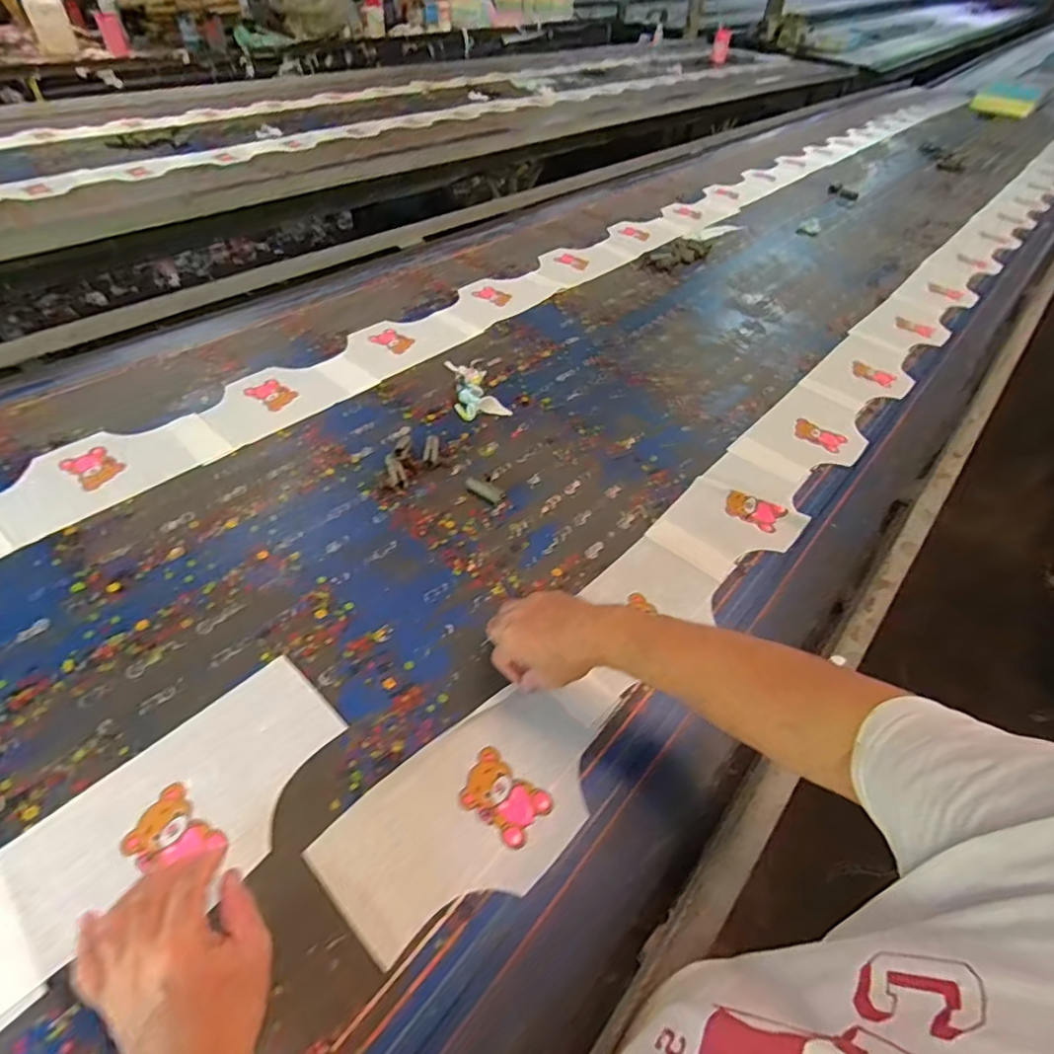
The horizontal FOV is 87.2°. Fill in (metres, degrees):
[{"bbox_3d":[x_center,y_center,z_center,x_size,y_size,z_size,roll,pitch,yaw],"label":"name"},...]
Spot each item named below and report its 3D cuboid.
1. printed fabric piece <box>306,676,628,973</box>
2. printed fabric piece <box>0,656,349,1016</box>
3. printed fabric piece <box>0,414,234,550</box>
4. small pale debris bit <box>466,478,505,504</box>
[{"bbox_3d":[-0.032,0.265,0.553,0.323,0.010,0.156,-28,57,-29],"label":"printed fabric piece"},{"bbox_3d":[-0.326,0.269,0.508,0.162,0.011,0.321,36,52,24],"label":"printed fabric piece"},{"bbox_3d":[-0.601,-0.089,0.795,0.154,0.011,0.284,38,54,20],"label":"printed fabric piece"},{"bbox_3d":[-0.064,-0.054,0.822,0.065,0.014,0.021,27,53,18],"label":"small pale debris bit"}]

